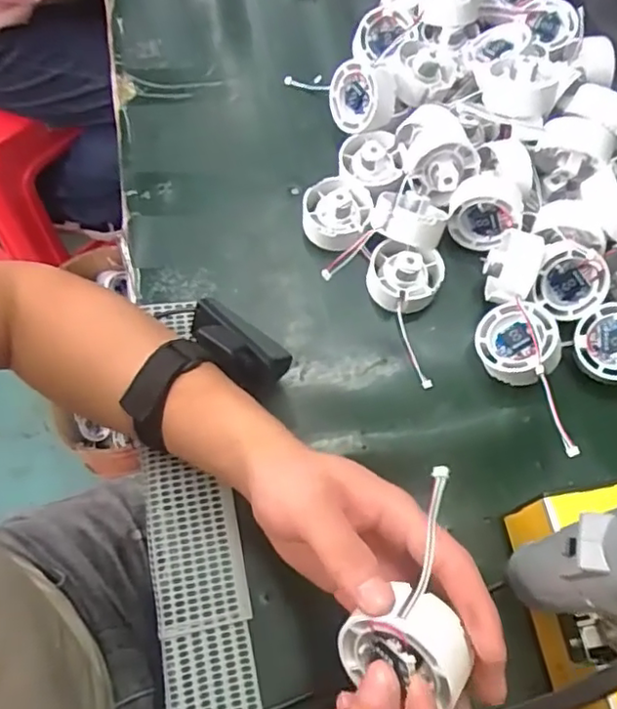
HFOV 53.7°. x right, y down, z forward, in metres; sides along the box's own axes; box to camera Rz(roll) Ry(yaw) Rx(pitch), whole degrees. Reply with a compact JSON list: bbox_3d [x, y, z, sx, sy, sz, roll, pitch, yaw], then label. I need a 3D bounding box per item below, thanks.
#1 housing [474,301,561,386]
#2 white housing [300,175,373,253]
[{"bbox_3d":[0.147,-0.008,0.428,0.054,0.018,0.056,-14,59,25],"label":"housing"},{"bbox_3d":[0.023,-0.113,0.479,0.052,0.028,0.063,7,67,1],"label":"white housing"}]

